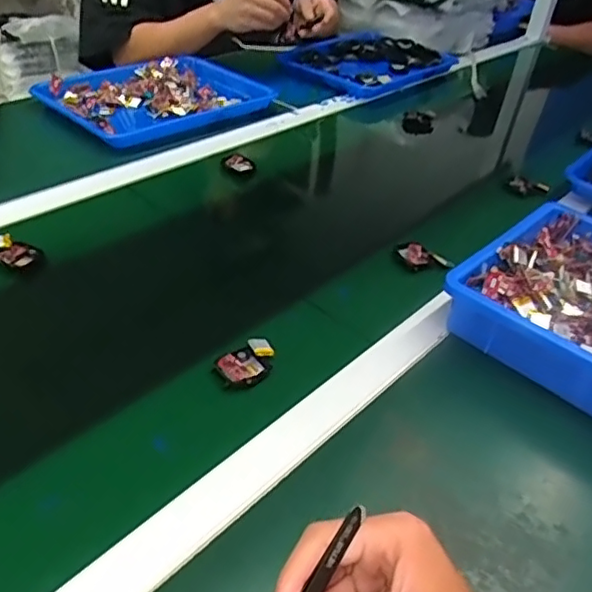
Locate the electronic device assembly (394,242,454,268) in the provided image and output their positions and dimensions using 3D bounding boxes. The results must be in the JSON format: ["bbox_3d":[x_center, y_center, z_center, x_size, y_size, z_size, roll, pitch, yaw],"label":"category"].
[{"bbox_3d":[0.148,-0.045,0.705,0.062,0.015,0.028,23,41,19],"label":"electronic device assembly"}]

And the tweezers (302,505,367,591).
[{"bbox_3d":[0.000,0.159,0.295,0.007,0.008,0.126,28,77,24],"label":"tweezers"}]

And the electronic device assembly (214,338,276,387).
[{"bbox_3d":[-0.041,0.059,0.539,0.055,0.010,0.041,-23,48,-33],"label":"electronic device assembly"}]

